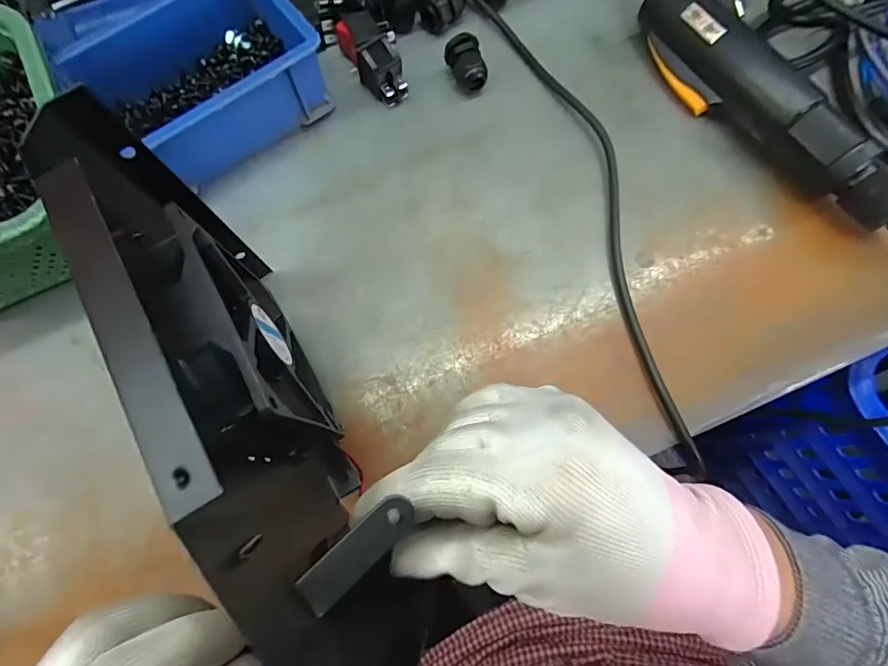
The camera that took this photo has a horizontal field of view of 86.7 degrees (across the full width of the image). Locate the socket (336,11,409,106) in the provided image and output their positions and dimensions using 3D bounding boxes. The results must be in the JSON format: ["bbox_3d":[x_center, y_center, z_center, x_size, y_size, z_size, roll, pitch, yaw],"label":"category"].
[{"bbox_3d":[-0.047,-0.192,0.323,0.035,0.034,0.063,-25,74,-5],"label":"socket"}]

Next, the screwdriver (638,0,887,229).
[{"bbox_3d":[0.200,-0.145,0.298,0.050,0.042,0.281,-31,74,-7],"label":"screwdriver"}]

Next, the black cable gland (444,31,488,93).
[{"bbox_3d":[0.015,-0.184,0.322,0.023,0.021,0.031,-15,73,-2],"label":"black cable gland"}]

